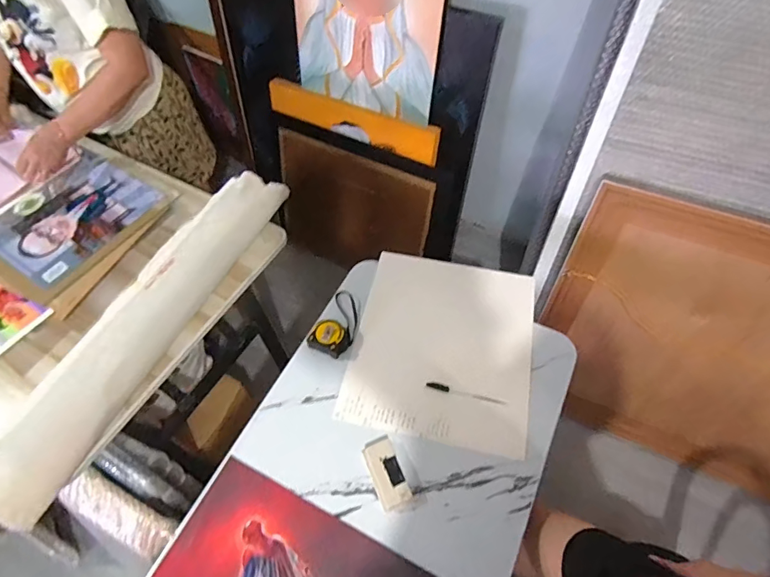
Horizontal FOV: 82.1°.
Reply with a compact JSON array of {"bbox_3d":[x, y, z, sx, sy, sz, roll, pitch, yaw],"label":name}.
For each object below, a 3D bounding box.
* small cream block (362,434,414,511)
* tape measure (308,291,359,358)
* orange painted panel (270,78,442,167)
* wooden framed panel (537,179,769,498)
[{"bbox_3d":[0.002,0.306,0.744,0.053,0.021,0.110,-21,59,-10],"label":"small cream block"},{"bbox_3d":[-0.093,0.066,0.893,0.073,0.030,0.146,17,60,13],"label":"tape measure"},{"bbox_3d":[-0.109,-0.541,1.408,0.602,0.107,0.017,24,36,14],"label":"orange painted panel"},{"bbox_3d":[0.873,0.185,1.123,0.914,0.738,0.058,22,43,15],"label":"wooden framed panel"}]

